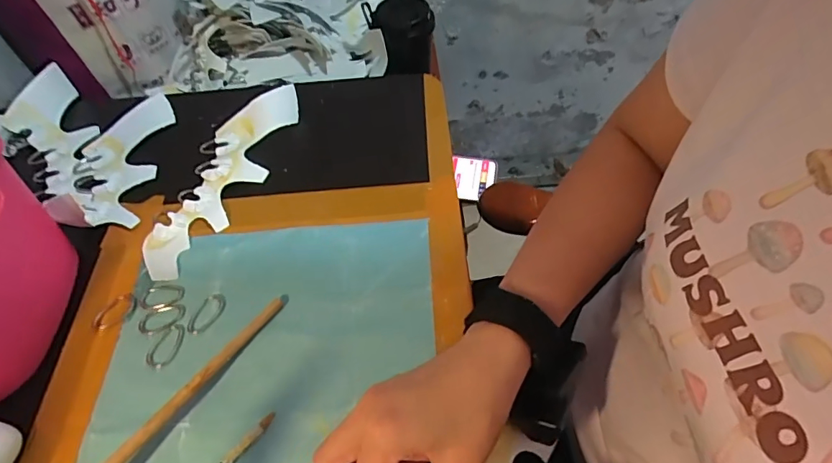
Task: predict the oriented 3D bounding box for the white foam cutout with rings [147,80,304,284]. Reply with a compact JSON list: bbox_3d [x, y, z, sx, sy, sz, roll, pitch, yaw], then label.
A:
[{"bbox_3d":[-0.190,-0.058,0.468,0.070,0.029,0.227,11,55,11],"label":"white foam cutout with rings"}]

